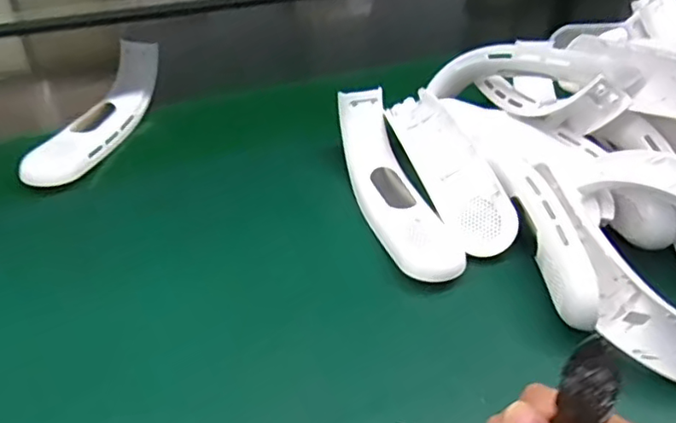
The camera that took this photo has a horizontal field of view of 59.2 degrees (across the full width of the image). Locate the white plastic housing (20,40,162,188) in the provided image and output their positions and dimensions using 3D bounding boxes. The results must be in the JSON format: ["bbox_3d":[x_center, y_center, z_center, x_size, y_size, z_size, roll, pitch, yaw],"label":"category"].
[{"bbox_3d":[-0.230,-0.097,0.572,0.045,0.056,0.189,13,40,11],"label":"white plastic housing"}]

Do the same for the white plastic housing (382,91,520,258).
[{"bbox_3d":[0.089,-0.042,0.507,0.050,0.049,0.191,-13,55,-19],"label":"white plastic housing"}]

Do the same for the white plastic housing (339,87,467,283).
[{"bbox_3d":[0.044,-0.027,0.488,0.056,0.048,0.198,-11,42,-18],"label":"white plastic housing"}]

